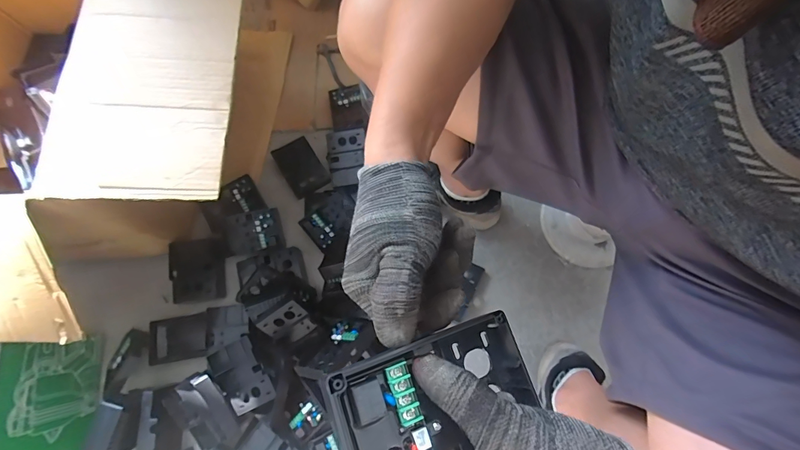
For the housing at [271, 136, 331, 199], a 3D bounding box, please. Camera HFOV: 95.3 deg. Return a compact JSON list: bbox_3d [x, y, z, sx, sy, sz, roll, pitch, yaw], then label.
[{"bbox_3d":[-0.230,-0.136,0.842,0.088,0.026,0.131,-32,77,-6],"label":"housing"}]

